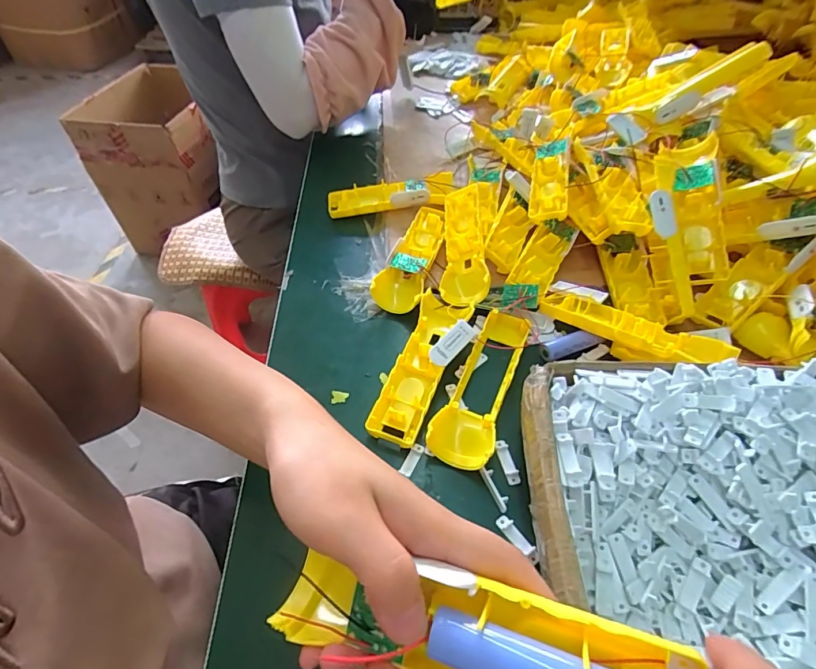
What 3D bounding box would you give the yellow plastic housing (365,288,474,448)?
[{"bbox_3d":[0.013,0.025,0.401,0.049,0.021,0.159,15,52,14],"label":"yellow plastic housing"}]

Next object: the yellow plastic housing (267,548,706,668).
[{"bbox_3d":[0.019,0.116,0.168,0.157,0.027,0.039,-1,49,22],"label":"yellow plastic housing"}]

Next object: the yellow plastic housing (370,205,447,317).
[{"bbox_3d":[0.004,-0.087,0.498,0.053,0.025,0.156,12,51,11],"label":"yellow plastic housing"}]

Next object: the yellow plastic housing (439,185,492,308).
[{"bbox_3d":[0.062,-0.102,0.483,0.047,0.026,0.157,3,50,4],"label":"yellow plastic housing"}]

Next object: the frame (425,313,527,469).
[{"bbox_3d":[0.067,0.041,0.397,0.050,0.033,0.162,16,52,14],"label":"frame"}]

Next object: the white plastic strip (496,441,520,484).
[{"bbox_3d":[0.080,0.102,0.355,0.010,0.004,0.037,-9,50,-7],"label":"white plastic strip"}]

